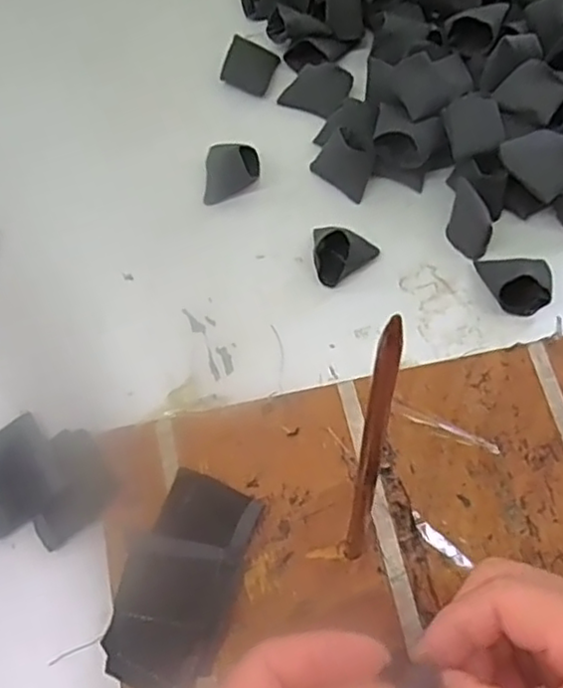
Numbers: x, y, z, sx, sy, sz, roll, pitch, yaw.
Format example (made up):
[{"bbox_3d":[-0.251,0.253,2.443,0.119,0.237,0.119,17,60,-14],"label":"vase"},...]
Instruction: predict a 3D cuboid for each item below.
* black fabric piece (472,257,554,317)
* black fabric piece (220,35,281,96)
[{"bbox_3d":[0.138,-0.038,0.392,0.040,0.026,0.035,-1,63,2],"label":"black fabric piece"},{"bbox_3d":[-0.022,-0.199,0.478,0.032,0.018,0.036,22,66,12],"label":"black fabric piece"}]

